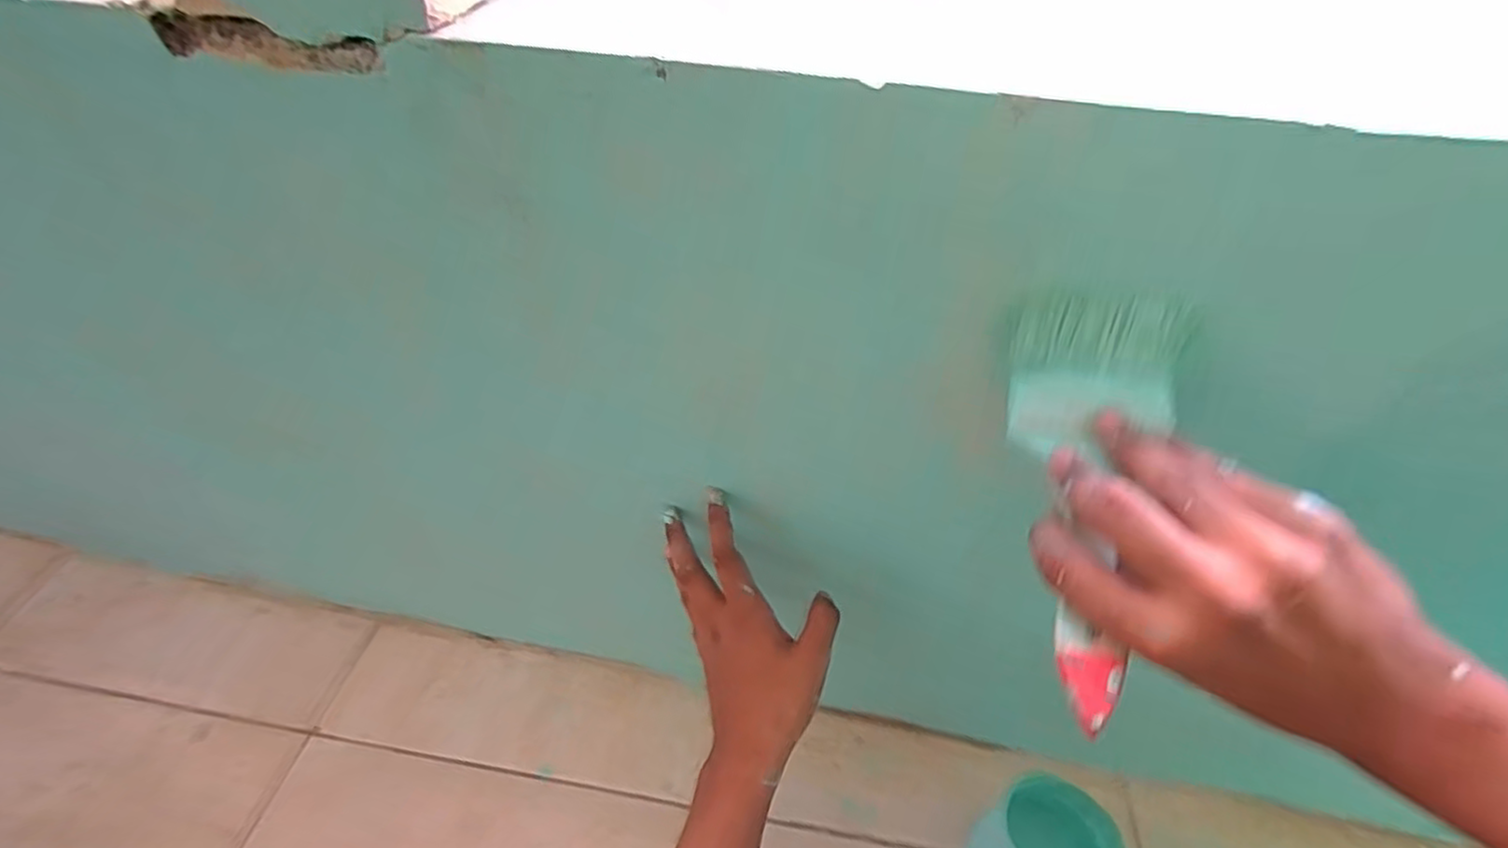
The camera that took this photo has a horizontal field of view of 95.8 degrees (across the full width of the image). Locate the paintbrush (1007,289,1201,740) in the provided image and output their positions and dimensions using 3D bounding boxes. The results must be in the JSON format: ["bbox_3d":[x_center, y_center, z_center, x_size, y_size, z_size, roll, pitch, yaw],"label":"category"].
[{"bbox_3d":[0.142,0.027,0.286,0.073,0.027,0.182,12,67,9],"label":"paintbrush"}]

